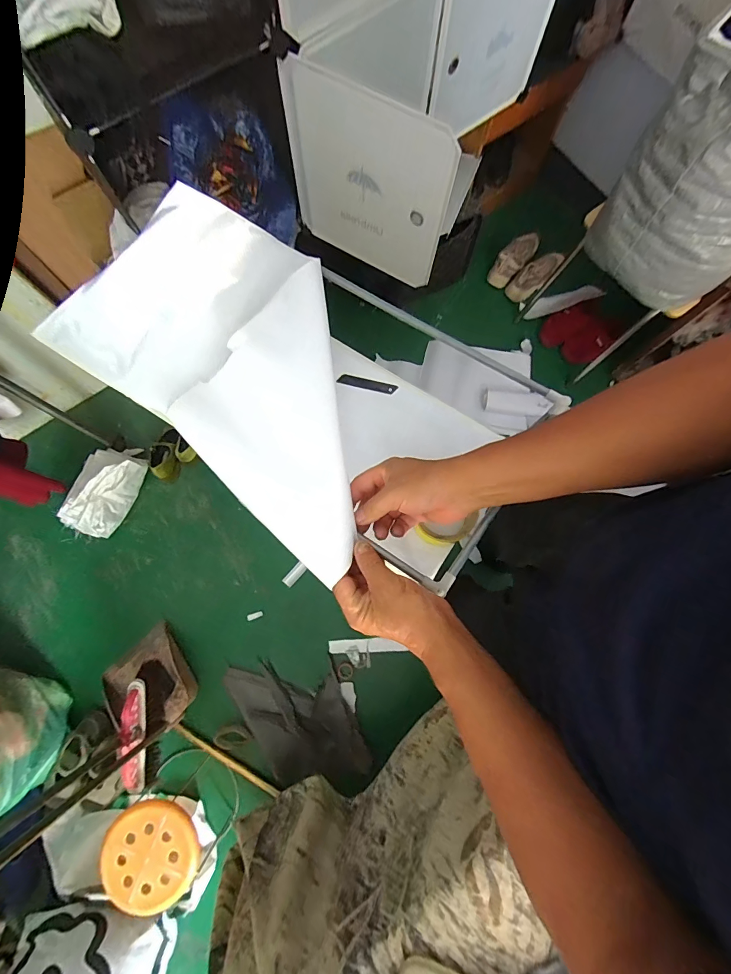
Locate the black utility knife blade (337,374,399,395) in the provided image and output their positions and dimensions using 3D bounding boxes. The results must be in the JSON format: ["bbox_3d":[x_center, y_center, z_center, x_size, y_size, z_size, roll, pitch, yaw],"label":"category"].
[{"bbox_3d":[0.002,-0.173,0.647,0.098,0.006,0.020,15,77,9],"label":"black utility knife blade"}]

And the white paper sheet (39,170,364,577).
[{"bbox_3d":[-0.137,-0.157,0.474,0.473,0.041,0.283,39,81,7],"label":"white paper sheet"}]

